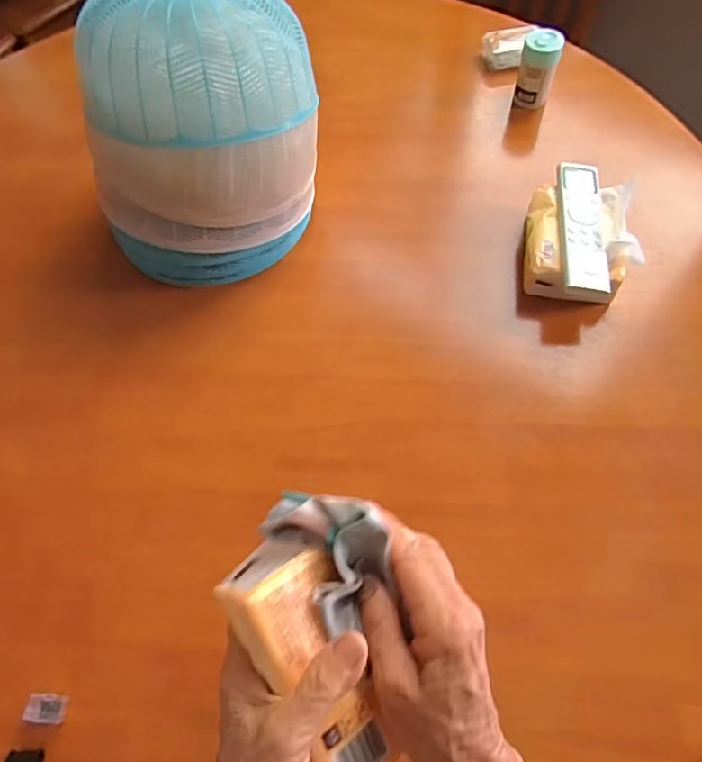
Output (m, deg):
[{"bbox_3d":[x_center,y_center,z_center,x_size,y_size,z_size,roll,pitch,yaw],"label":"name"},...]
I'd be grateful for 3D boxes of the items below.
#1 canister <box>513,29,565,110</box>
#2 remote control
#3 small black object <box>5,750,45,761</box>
[{"bbox_3d":[0.248,-0.413,0.730,0.050,0.076,0.053,13,65,10],"label":"canister"},{"bbox_3d":[0.243,-0.166,0.579,0.045,0.011,0.167,3,63,7],"label":"remote control"},{"bbox_3d":[-0.260,0.300,0.437,0.028,0.010,0.014,-2,64,3],"label":"small black object"}]

